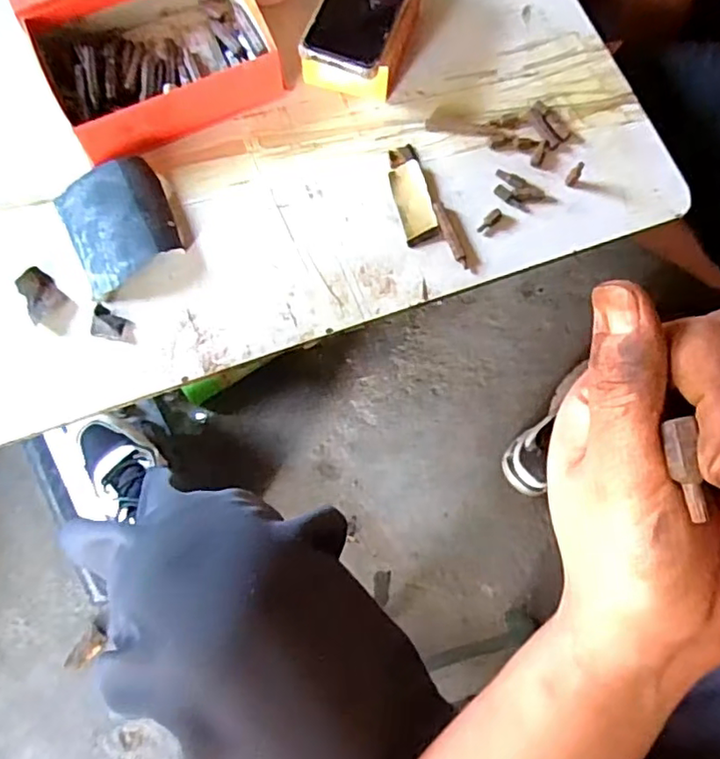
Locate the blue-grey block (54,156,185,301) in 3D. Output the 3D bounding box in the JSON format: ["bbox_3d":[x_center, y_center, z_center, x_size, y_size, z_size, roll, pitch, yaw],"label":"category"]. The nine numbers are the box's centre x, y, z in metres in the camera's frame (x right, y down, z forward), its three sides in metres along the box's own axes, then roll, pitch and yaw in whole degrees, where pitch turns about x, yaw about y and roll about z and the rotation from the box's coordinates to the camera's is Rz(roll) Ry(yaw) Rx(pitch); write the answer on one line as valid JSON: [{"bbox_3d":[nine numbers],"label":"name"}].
[{"bbox_3d":[-0.214,-0.138,0.549,0.088,0.027,0.113,-24,75,-9],"label":"blue-grey block"}]

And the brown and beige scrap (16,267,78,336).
[{"bbox_3d":[-0.274,-0.068,0.532,0.033,0.023,0.056,-42,79,-13],"label":"brown and beige scrap"}]

